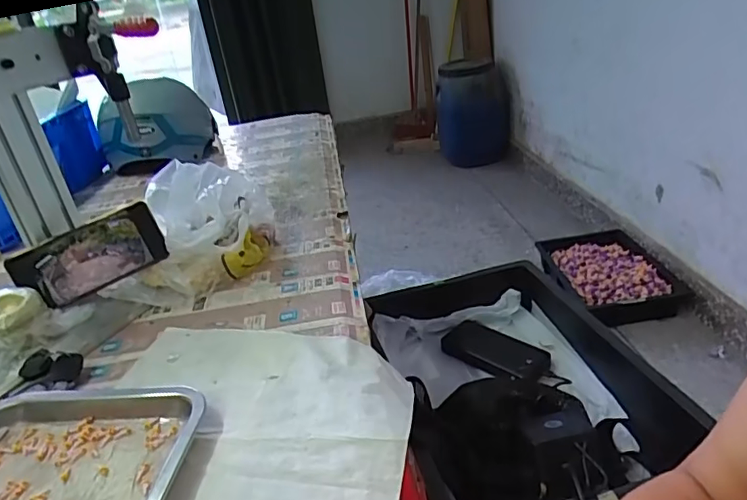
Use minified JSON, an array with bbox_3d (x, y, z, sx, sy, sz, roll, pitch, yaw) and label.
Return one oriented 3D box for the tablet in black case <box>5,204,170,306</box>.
[{"bbox_3d":[-0.339,0.008,0.646,0.164,0.077,0.013,-27,5,-18],"label":"tablet in black case"}]

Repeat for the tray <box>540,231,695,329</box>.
[{"bbox_3d":[0.727,0.074,1.715,0.301,0.087,0.445,-2,24,-4],"label":"tray"}]

